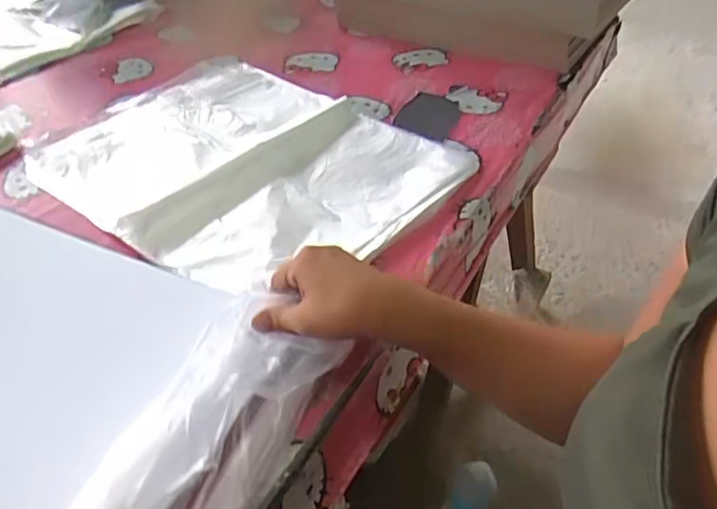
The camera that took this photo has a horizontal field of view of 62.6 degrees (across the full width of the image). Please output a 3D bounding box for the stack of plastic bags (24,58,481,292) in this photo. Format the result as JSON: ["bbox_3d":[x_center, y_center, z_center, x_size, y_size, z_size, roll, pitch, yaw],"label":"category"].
[{"bbox_3d":[-0.132,-0.113,0.658,0.438,0.024,0.324,31,53,32],"label":"stack of plastic bags"}]

